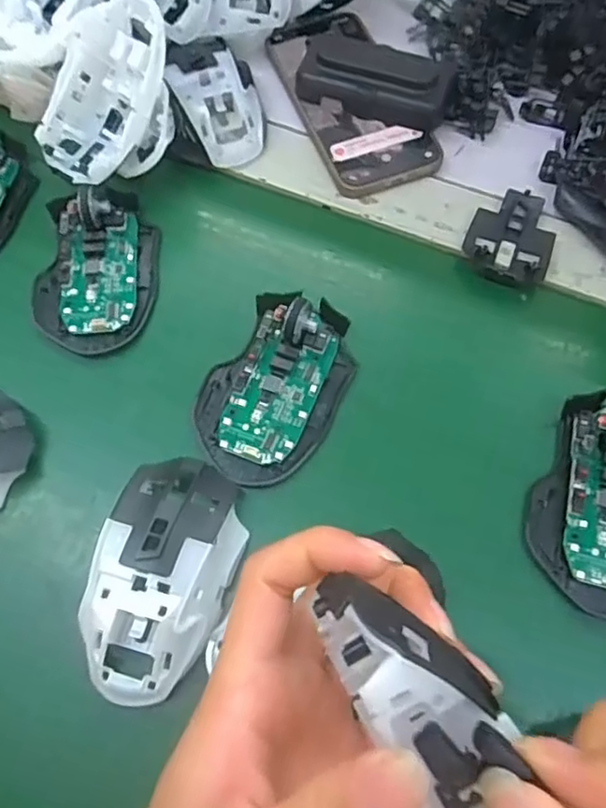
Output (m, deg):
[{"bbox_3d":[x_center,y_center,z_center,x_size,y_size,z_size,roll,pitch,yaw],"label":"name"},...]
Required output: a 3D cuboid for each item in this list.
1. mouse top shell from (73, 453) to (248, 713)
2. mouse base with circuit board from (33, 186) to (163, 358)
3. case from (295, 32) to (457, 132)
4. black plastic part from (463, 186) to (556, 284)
[{"bbox_3d":[-0.065,0.083,0.303,0.065,0.034,0.114,11,68,5],"label":"mouse top shell"},{"bbox_3d":[-0.128,-0.086,0.380,0.073,0.025,0.110,-3,67,-1],"label":"mouse base with circuit board"},{"bbox_3d":[0.050,-0.223,0.431,0.104,0.025,0.051,19,69,8],"label":"case"},{"bbox_3d":[0.132,-0.105,0.394,0.051,0.009,0.067,19,68,8],"label":"black plastic part"}]

